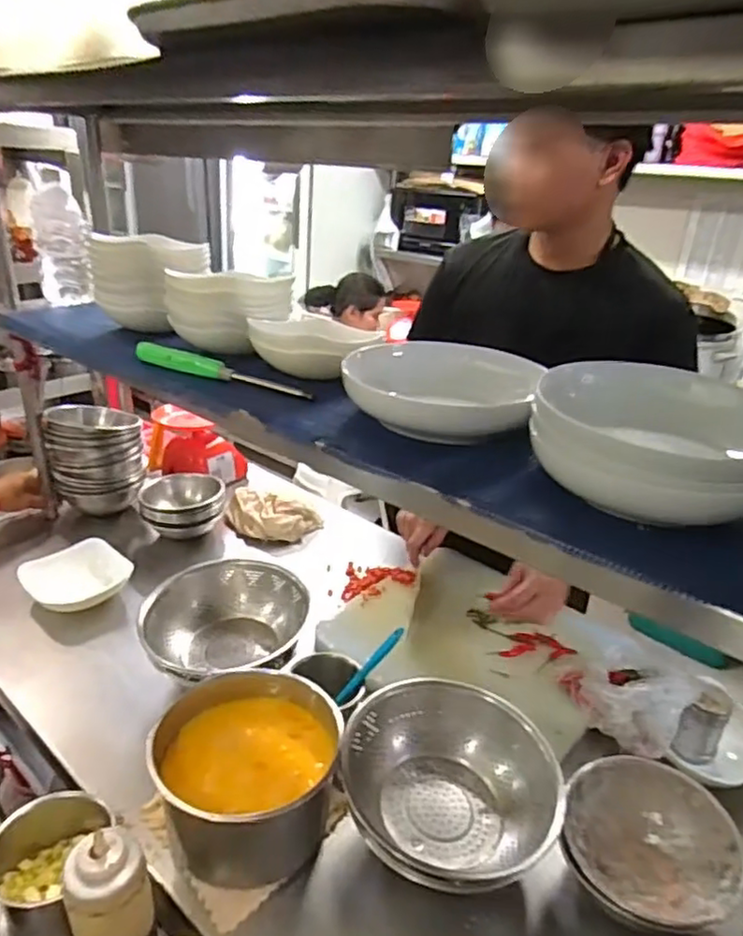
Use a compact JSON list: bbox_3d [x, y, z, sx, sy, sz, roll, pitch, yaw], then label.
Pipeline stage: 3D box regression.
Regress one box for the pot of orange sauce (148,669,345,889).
[{"bbox_3d":[-0.132,0.337,0.698,0.193,0.126,0.168,-9,28,-26],"label":"pot of orange sauce"}]

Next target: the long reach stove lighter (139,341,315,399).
[{"bbox_3d":[-0.183,-0.123,0.787,0.250,0.025,0.026,14,27,19],"label":"long reach stove lighter"}]

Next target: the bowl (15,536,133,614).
[{"bbox_3d":[-0.492,0.182,1.062,0.134,0.056,0.155,26,33,38],"label":"bowl"}]

